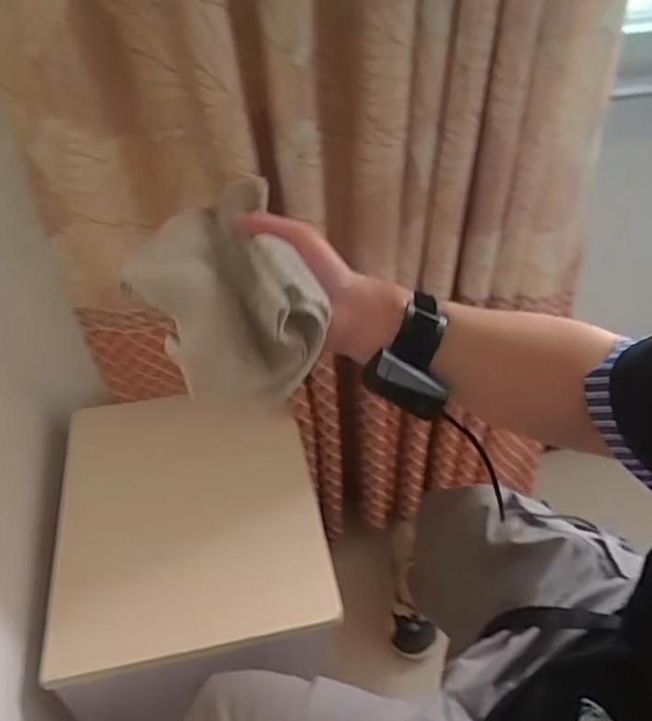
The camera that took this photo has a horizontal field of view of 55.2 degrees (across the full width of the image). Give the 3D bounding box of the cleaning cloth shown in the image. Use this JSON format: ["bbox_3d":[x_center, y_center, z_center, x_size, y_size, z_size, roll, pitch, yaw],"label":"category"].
[{"bbox_3d":[-0.085,-0.052,0.519,0.128,0.110,0.154,-18,44,-17],"label":"cleaning cloth"}]

